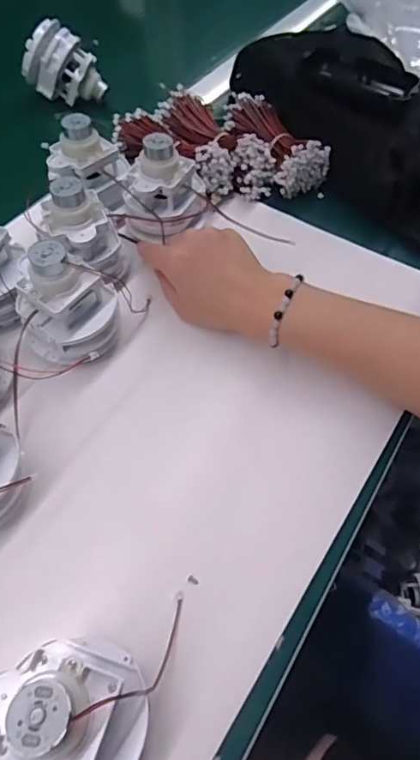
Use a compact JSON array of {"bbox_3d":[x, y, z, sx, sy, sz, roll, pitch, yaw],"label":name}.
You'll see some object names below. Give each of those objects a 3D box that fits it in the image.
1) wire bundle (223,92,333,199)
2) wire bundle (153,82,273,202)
[{"bbox_3d":[0.061,-0.237,0.498,0.059,0.048,0.129,-27,63,-19],"label":"wire bundle"},{"bbox_3d":[0.010,-0.234,0.498,0.049,0.052,0.138,-37,66,-23],"label":"wire bundle"}]

